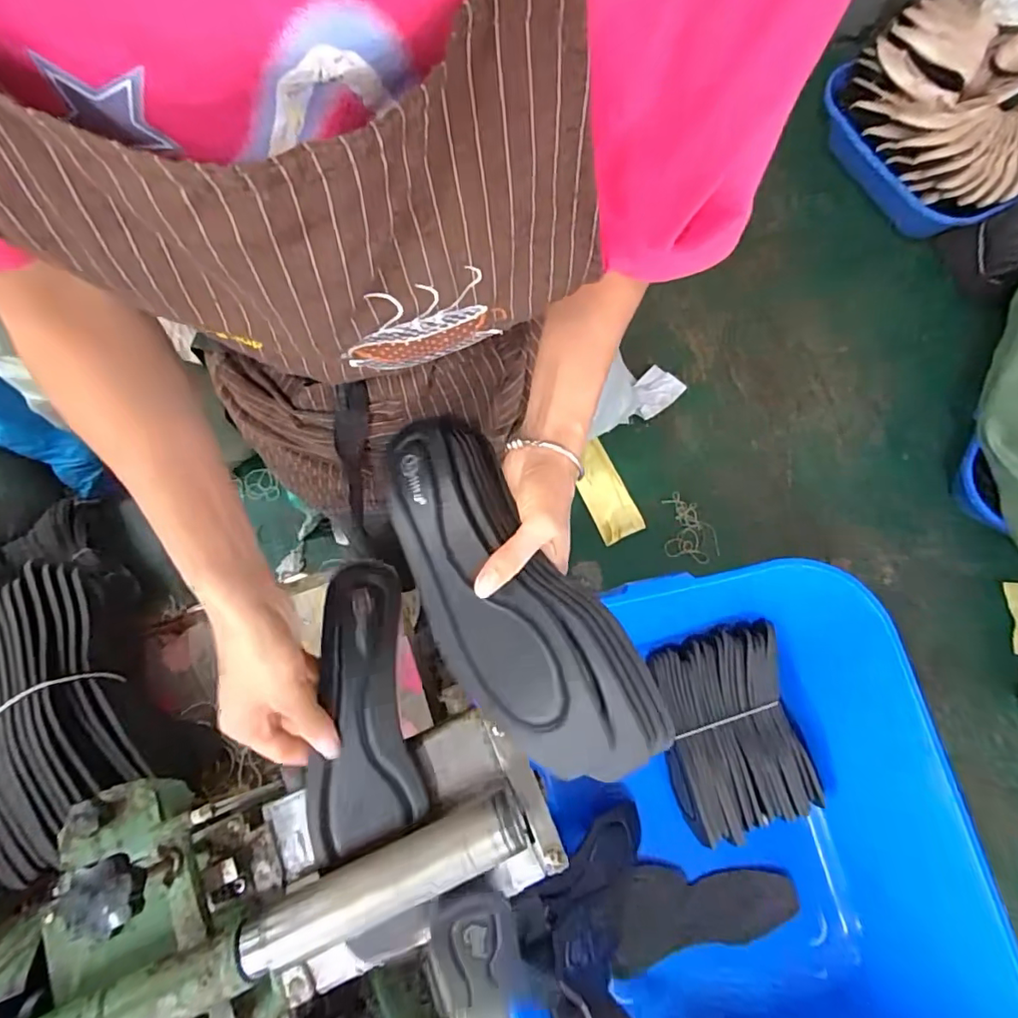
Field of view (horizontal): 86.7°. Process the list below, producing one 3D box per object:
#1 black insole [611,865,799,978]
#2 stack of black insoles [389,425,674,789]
[{"bbox_3d":[0.238,0.502,0.688,0.235,0.015,0.096,-12,50,-4],"label":"black insole"},{"bbox_3d":[-0.006,0.051,0.347,0.099,0.038,0.257,-32,71,-7],"label":"stack of black insoles"}]

